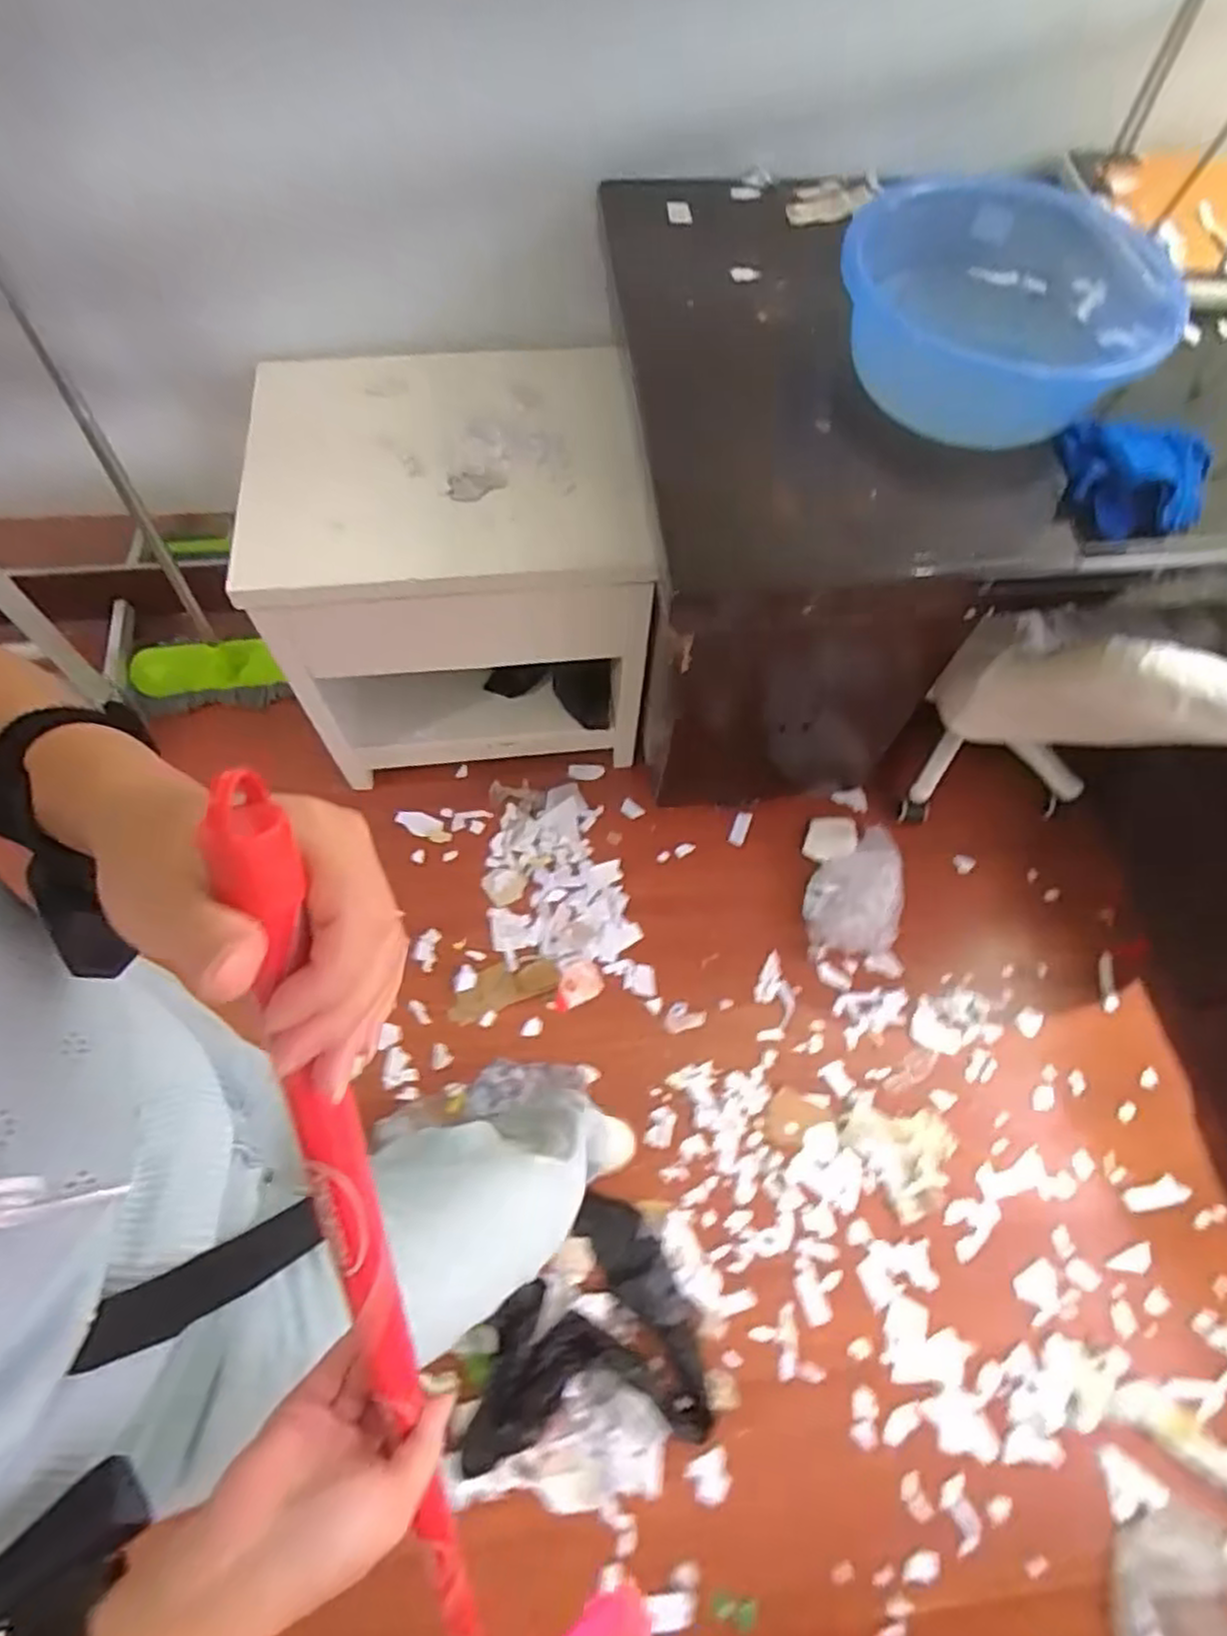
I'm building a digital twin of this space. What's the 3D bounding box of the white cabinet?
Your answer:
[{"bbox_3d":[-0.238,-0.400,1.240,0.518,0.501,0.435,-6,65,-6],"label":"white cabinet"}]

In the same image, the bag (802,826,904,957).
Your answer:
[{"bbox_3d":[0.424,0.131,1.330,0.161,0.084,0.203,4,65,0],"label":"bag"}]

